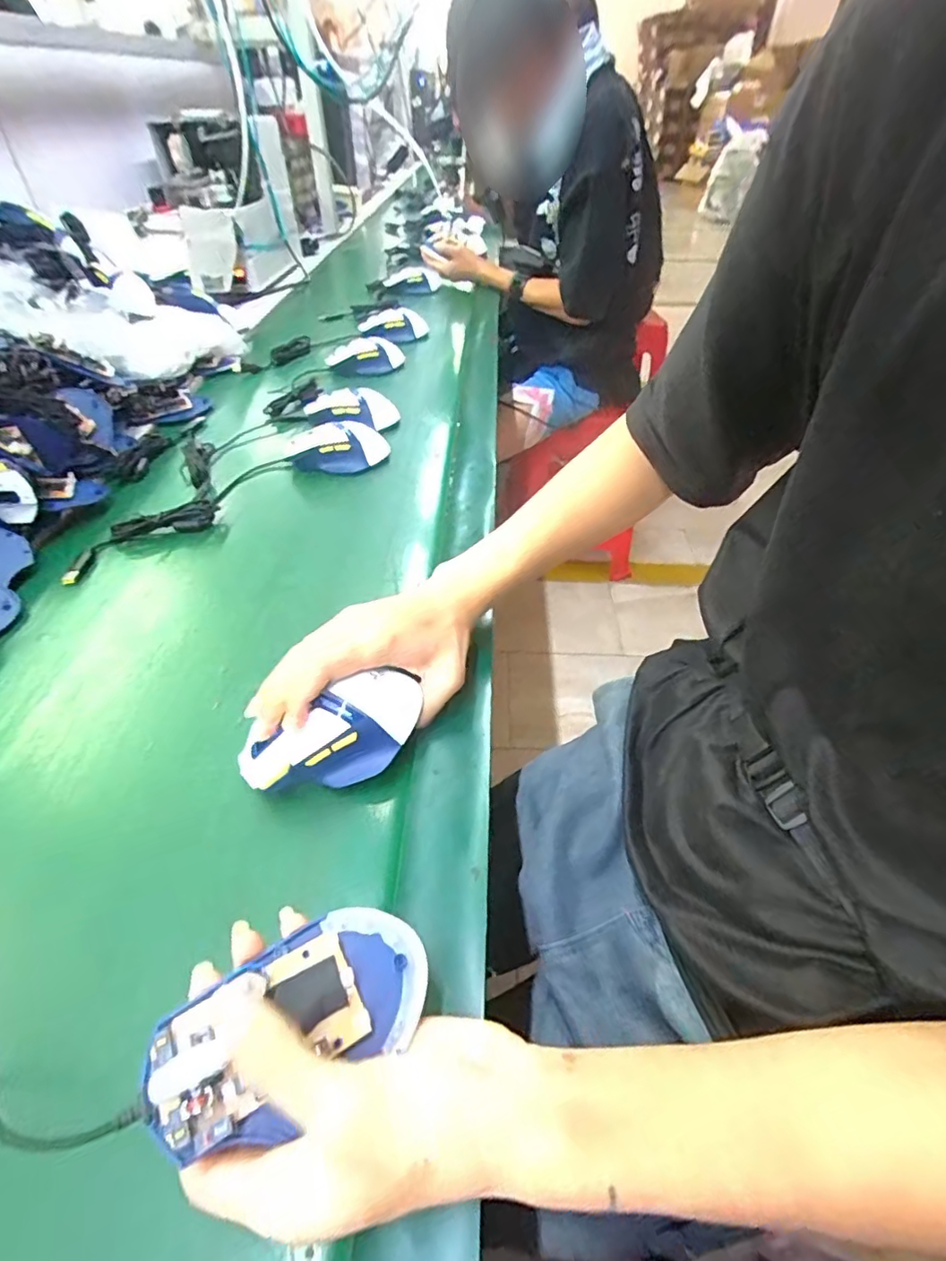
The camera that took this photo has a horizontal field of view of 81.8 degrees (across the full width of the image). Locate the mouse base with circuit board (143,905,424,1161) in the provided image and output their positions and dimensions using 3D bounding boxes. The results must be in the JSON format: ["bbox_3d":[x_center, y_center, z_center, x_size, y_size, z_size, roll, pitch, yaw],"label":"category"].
[{"bbox_3d":[-0.073,0.160,0.230,0.110,0.026,0.058,-17,46,-33],"label":"mouse base with circuit board"}]

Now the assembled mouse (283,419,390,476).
[{"bbox_3d":[-0.161,-0.217,0.647,0.121,0.043,0.057,-8,45,-8],"label":"assembled mouse"}]

